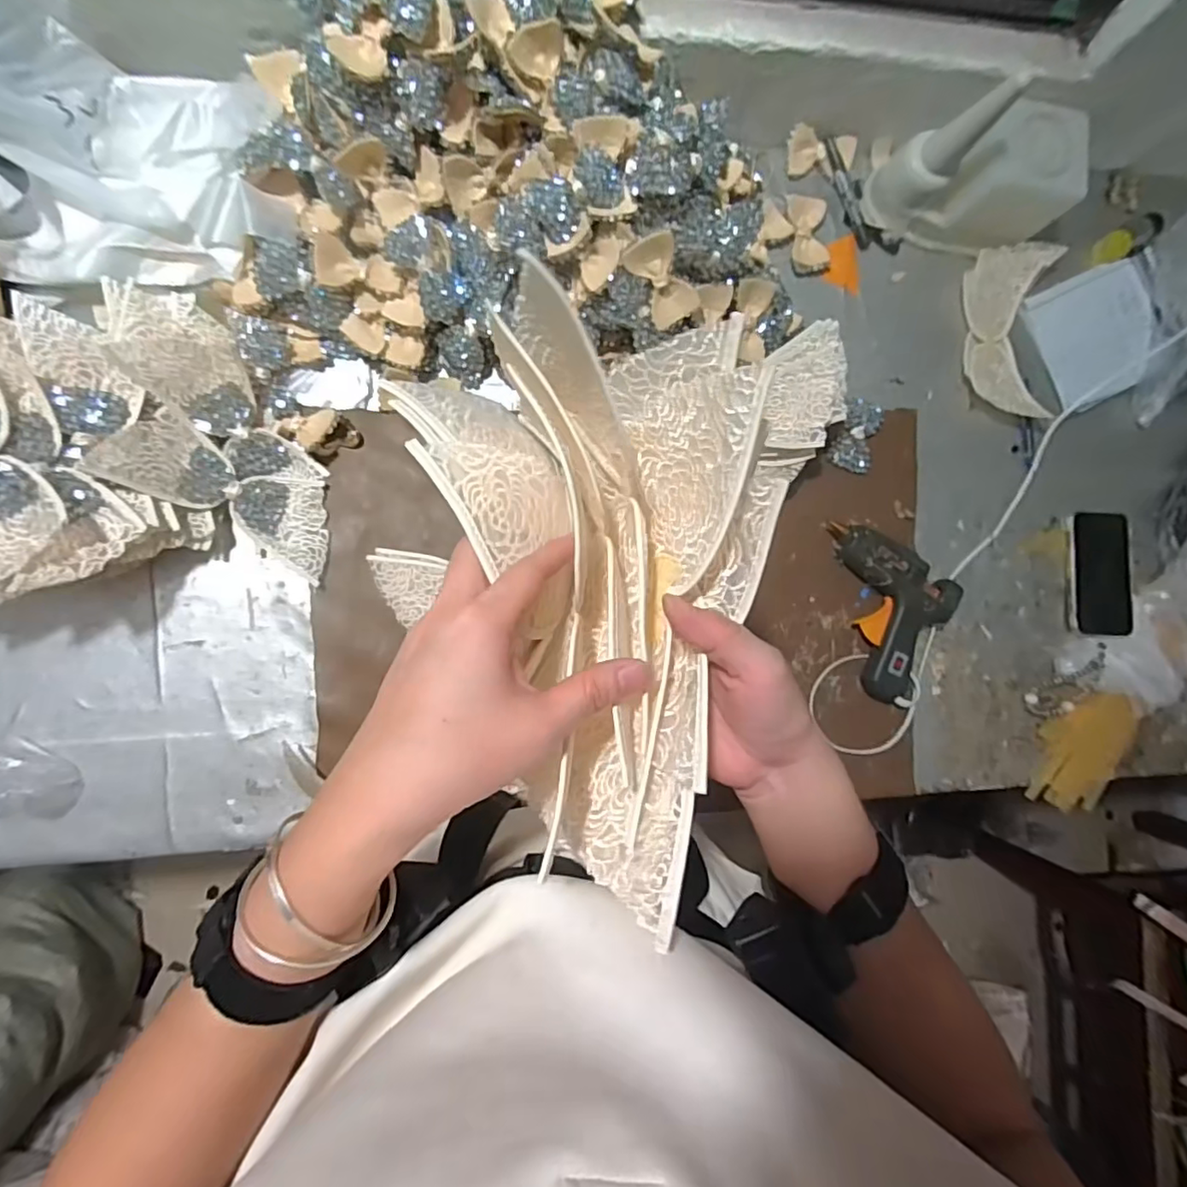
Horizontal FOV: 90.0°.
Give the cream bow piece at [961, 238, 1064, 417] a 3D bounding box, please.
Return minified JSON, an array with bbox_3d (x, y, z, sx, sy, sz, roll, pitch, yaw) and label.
[{"bbox_3d":[0.515,-0.330,0.742,0.115,0.033,0.207,4,88,-8],"label":"cream bow piece"}]

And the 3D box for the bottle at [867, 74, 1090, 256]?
[{"bbox_3d":[0.443,-0.477,0.671,0.192,0.159,0.107,2,88,-8],"label":"bottle"}]

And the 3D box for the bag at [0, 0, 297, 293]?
[{"bbox_3d":[-0.435,-0.410,0.521,0.277,0.114,0.223,-4,89,-8],"label":"bag"}]

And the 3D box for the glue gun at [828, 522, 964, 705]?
[{"bbox_3d":[0.371,0.017,0.705,0.130,0.046,0.224,-13,90,-8],"label":"glue gun"}]

